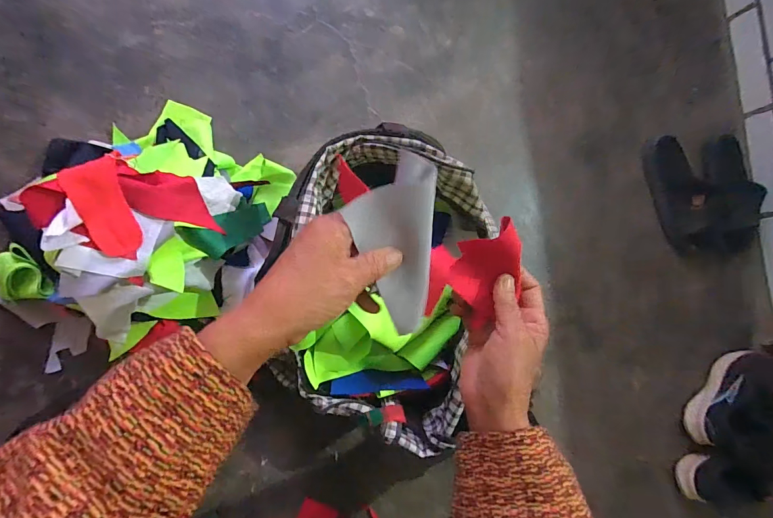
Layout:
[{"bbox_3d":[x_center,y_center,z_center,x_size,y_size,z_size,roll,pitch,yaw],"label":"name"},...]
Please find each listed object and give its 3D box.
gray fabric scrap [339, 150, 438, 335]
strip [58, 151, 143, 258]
[{"bbox_3d":[0.005,-0.006,0.288,0.064,0.018,0.137,-7,112,-10],"label":"gray fabric scrap"},{"bbox_3d":[-0.372,-0.066,0.492,0.061,0.021,0.127,-18,90,-10],"label":"strip"}]

